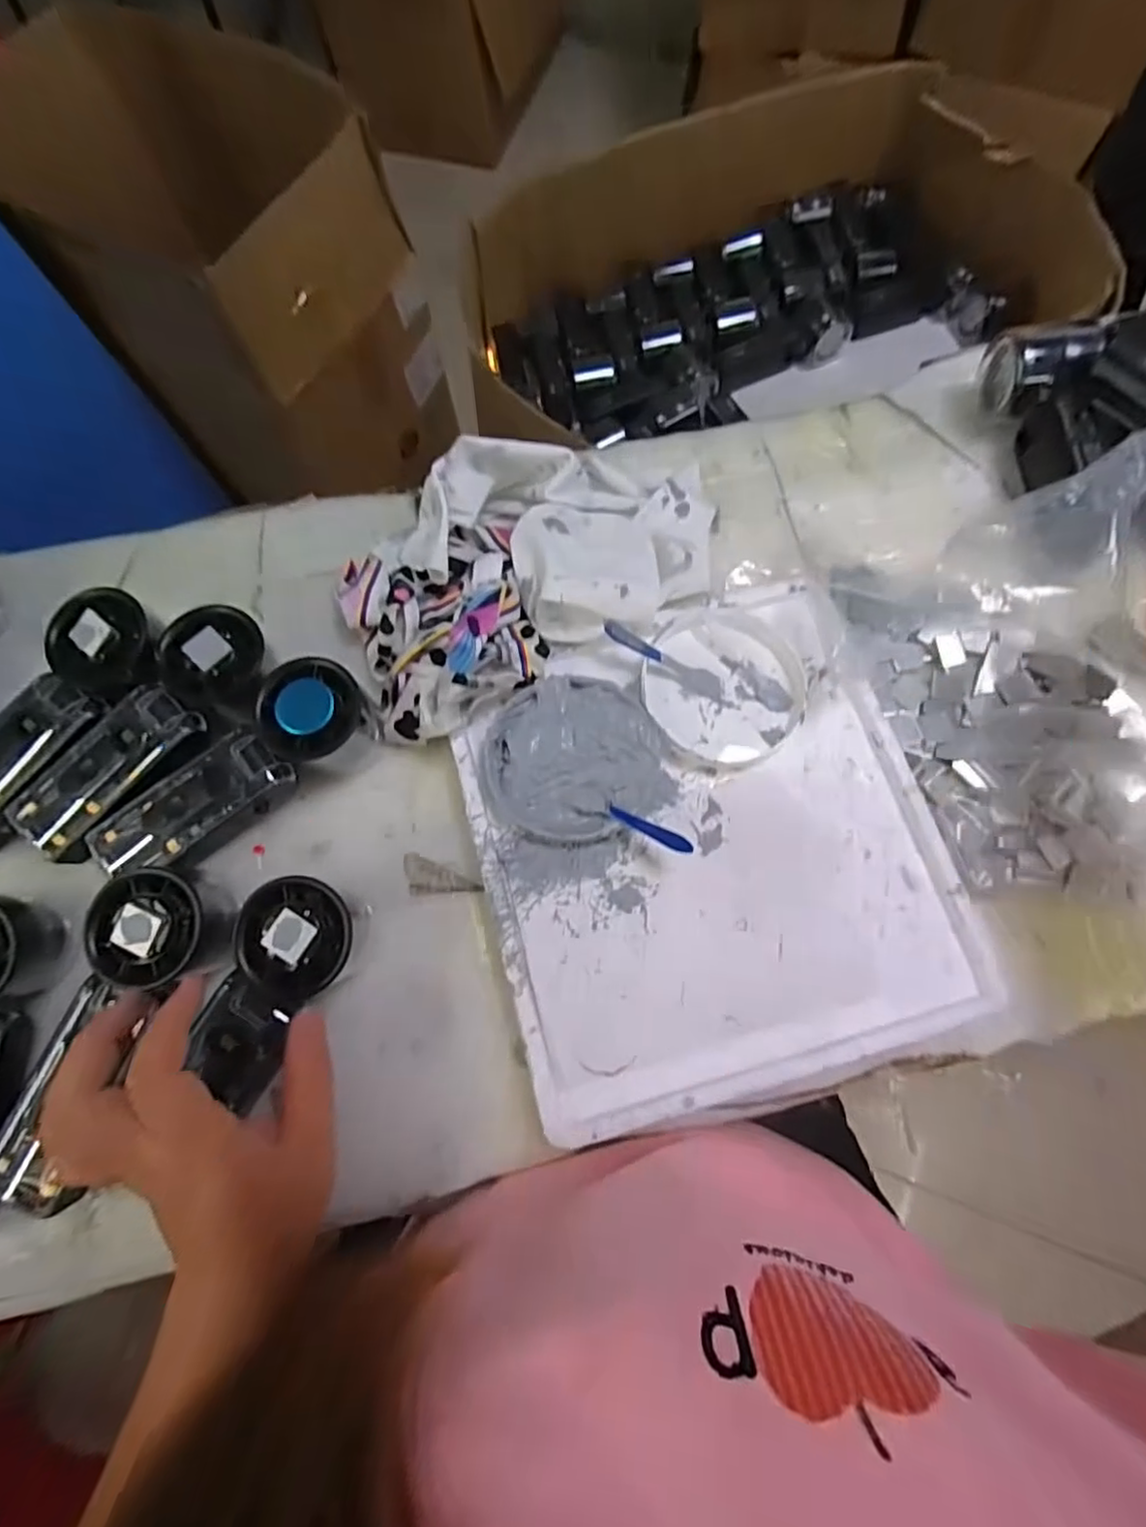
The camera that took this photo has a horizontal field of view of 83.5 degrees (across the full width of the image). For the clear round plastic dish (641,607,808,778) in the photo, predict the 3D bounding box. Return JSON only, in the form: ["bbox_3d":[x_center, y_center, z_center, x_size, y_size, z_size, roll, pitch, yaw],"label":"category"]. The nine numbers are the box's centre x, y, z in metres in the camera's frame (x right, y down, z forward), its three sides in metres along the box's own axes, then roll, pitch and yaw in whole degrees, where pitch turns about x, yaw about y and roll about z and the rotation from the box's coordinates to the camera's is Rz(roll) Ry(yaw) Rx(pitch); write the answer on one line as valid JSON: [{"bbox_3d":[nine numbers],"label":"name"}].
[{"bbox_3d":[0.092,-0.047,0.393,0.095,0.017,0.106,10,75,5],"label":"clear round plastic dish"}]

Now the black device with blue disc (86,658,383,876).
[{"bbox_3d":[-0.193,0.010,0.374,0.169,0.054,0.059,-41,77,-9],"label":"black device with blue disc"}]

